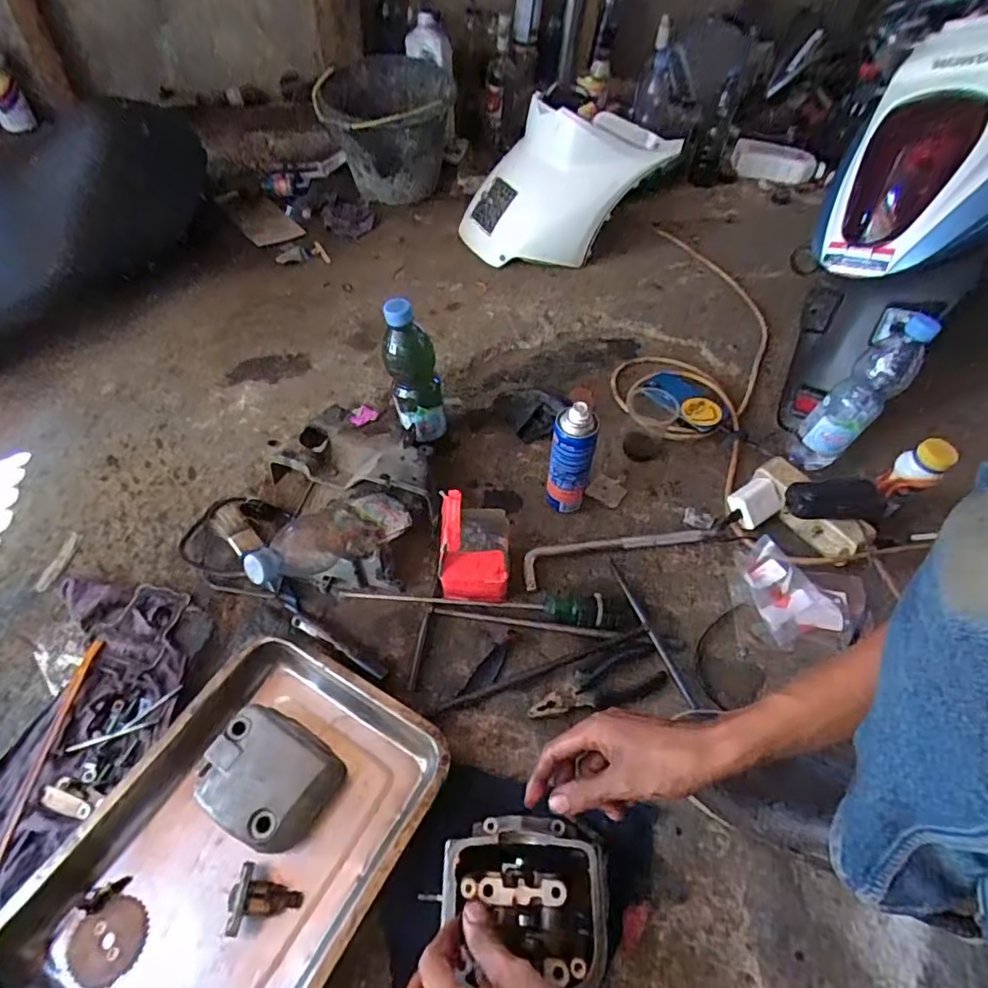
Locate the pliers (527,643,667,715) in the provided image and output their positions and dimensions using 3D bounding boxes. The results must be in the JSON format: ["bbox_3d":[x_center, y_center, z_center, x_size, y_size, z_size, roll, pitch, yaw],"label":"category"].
[{"bbox_3d":[0.115,0.212,0.604,0.154,0.010,0.052,-18,56,-12],"label":"pliers"}]

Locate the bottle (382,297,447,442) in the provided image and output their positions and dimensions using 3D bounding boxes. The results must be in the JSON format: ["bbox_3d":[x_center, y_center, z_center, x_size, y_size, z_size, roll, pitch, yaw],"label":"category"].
[{"bbox_3d":[-0.105,-0.155,0.725,0.064,0.203,0.055,-8,53,-10],"label":"bottle"}]

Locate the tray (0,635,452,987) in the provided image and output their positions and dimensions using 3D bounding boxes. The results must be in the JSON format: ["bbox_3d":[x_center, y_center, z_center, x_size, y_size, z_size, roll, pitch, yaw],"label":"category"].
[{"bbox_3d":[-0.233,0.325,0.506,0.258,0.054,0.346,25,58,18],"label":"tray"}]

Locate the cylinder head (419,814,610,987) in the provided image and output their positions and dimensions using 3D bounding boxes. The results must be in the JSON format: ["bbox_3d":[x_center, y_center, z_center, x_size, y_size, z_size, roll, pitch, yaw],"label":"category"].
[{"bbox_3d":[0.024,0.333,0.456,0.134,0.080,0.122,4,54,4],"label":"cylinder head"}]

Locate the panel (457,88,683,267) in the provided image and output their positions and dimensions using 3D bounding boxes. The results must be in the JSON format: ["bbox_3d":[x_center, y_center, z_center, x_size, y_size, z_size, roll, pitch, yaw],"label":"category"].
[{"bbox_3d":[0.120,-0.578,1.049,0.353,0.241,0.229,24,58,17],"label":"panel"}]

